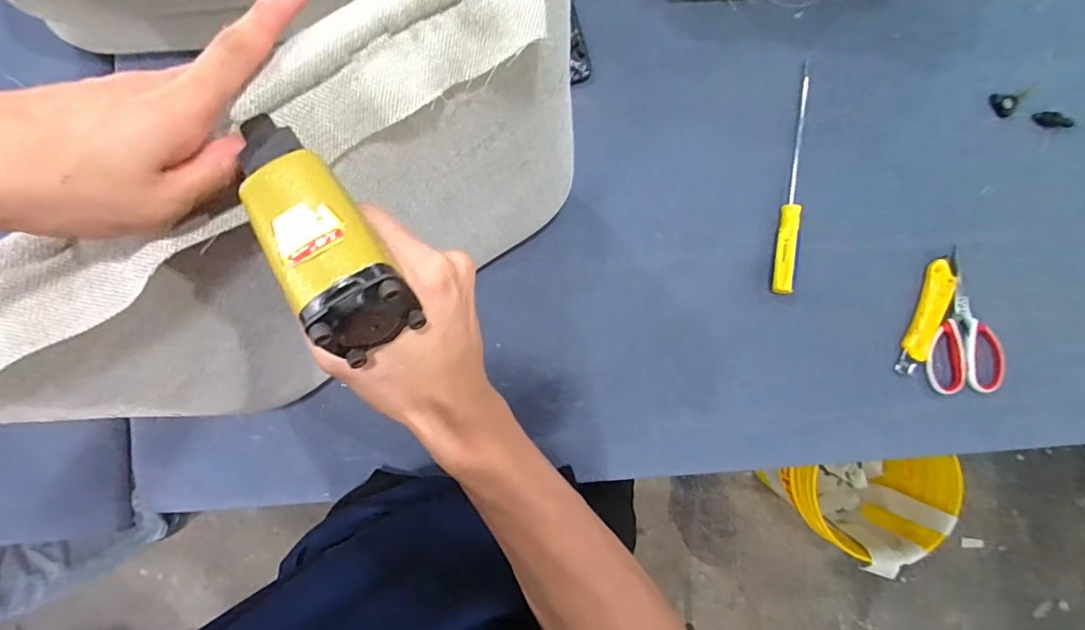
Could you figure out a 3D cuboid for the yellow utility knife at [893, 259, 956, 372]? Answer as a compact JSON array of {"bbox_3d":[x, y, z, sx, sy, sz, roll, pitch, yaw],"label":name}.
[{"bbox_3d":[0.506,0.006,0.670,0.039,0.017,0.154,20,88,-2],"label":"yellow utility knife"}]

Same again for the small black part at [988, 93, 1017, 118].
[{"bbox_3d":[0.615,-0.280,0.688,0.036,0.007,0.030,10,86,-2],"label":"small black part"}]

